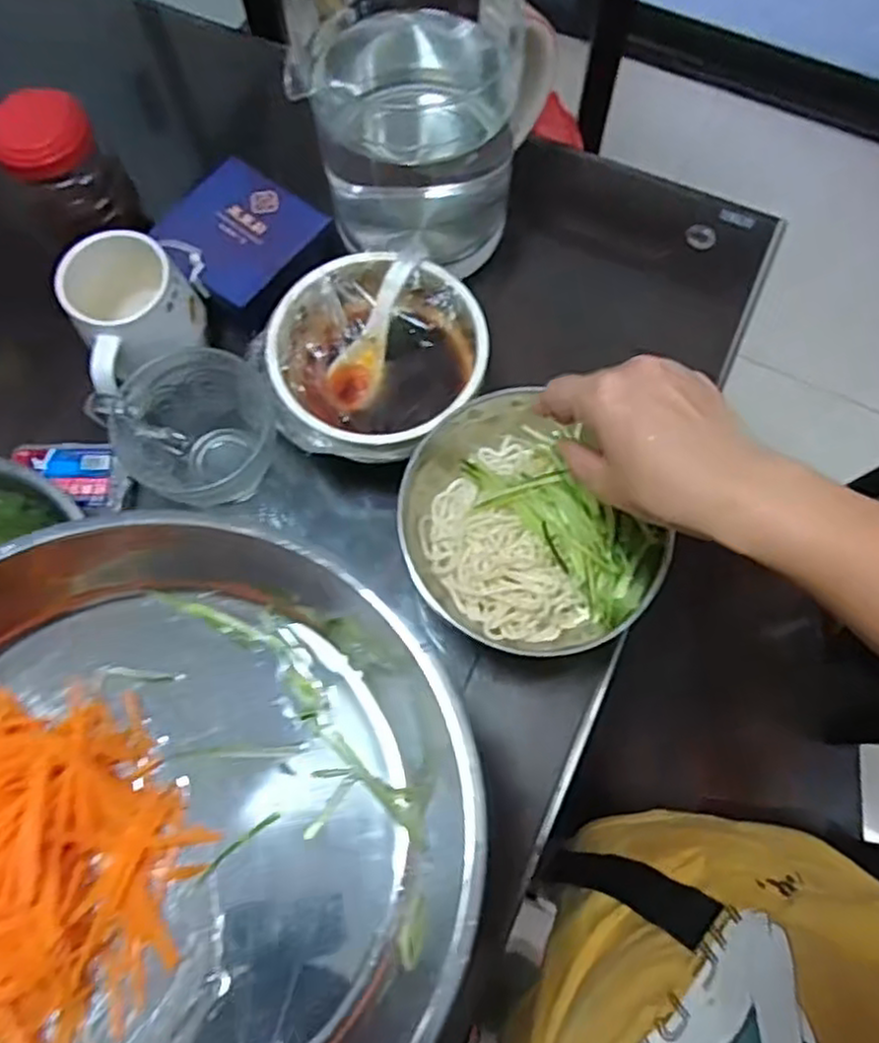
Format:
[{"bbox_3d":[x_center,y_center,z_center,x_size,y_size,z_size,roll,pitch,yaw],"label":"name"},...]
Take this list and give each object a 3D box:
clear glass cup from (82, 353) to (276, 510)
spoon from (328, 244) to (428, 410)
[{"bbox_3d":[-0.185,-0.068,0.538,0.106,0.083,0.102,0,73,-1],"label":"clear glass cup"},{"bbox_3d":[-0.045,-0.144,0.534,0.029,0.031,0.126,26,96,7],"label":"spoon"}]

